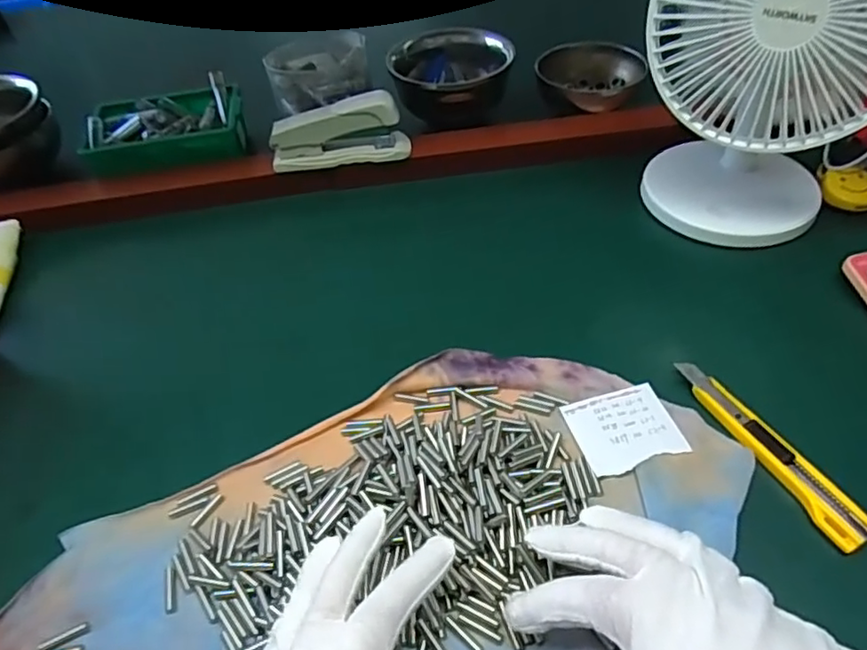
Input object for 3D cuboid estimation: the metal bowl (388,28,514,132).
[{"bbox_3d":[0.018,-0.253,0.612,0.107,0.084,0.107,-2,47,3],"label":"metal bowl"}]

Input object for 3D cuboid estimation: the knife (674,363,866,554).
[{"bbox_3d":[0.190,0.068,0.331,0.020,0.007,0.126,-22,49,-13],"label":"knife"}]

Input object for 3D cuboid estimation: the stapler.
[{"bbox_3d":[-0.085,-0.171,0.516,0.120,0.054,0.028,-7,48,1],"label":"stapler"}]

